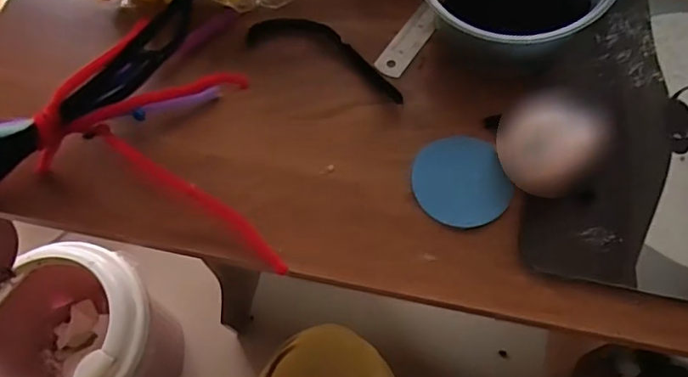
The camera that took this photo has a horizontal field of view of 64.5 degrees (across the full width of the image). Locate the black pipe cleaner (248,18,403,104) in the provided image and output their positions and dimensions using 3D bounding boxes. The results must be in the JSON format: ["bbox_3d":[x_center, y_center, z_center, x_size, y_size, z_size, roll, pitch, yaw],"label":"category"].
[{"bbox_3d":[-0.009,-0.090,0.358,0.114,0.009,0.028,25,69,13],"label":"black pipe cleaner"}]

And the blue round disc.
[{"bbox_3d":[0.068,-0.005,0.320,0.053,0.004,0.056,-1,66,2],"label":"blue round disc"}]

